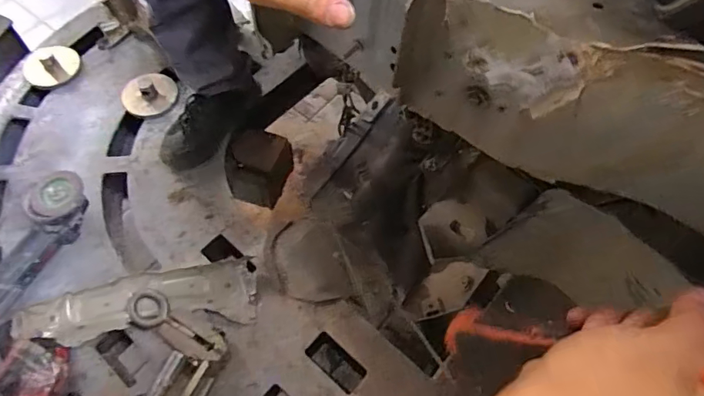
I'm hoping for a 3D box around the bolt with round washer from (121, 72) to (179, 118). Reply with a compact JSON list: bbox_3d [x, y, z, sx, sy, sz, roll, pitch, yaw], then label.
[{"bbox_3d":[-0.464,-0.237,1.109,0.117,0.040,0.110,1,62,-2],"label":"bolt with round washer"}]

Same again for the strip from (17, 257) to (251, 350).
[{"bbox_3d":[-0.388,0.202,0.879,0.421,0.034,0.119,-10,63,-8],"label":"strip"}]

